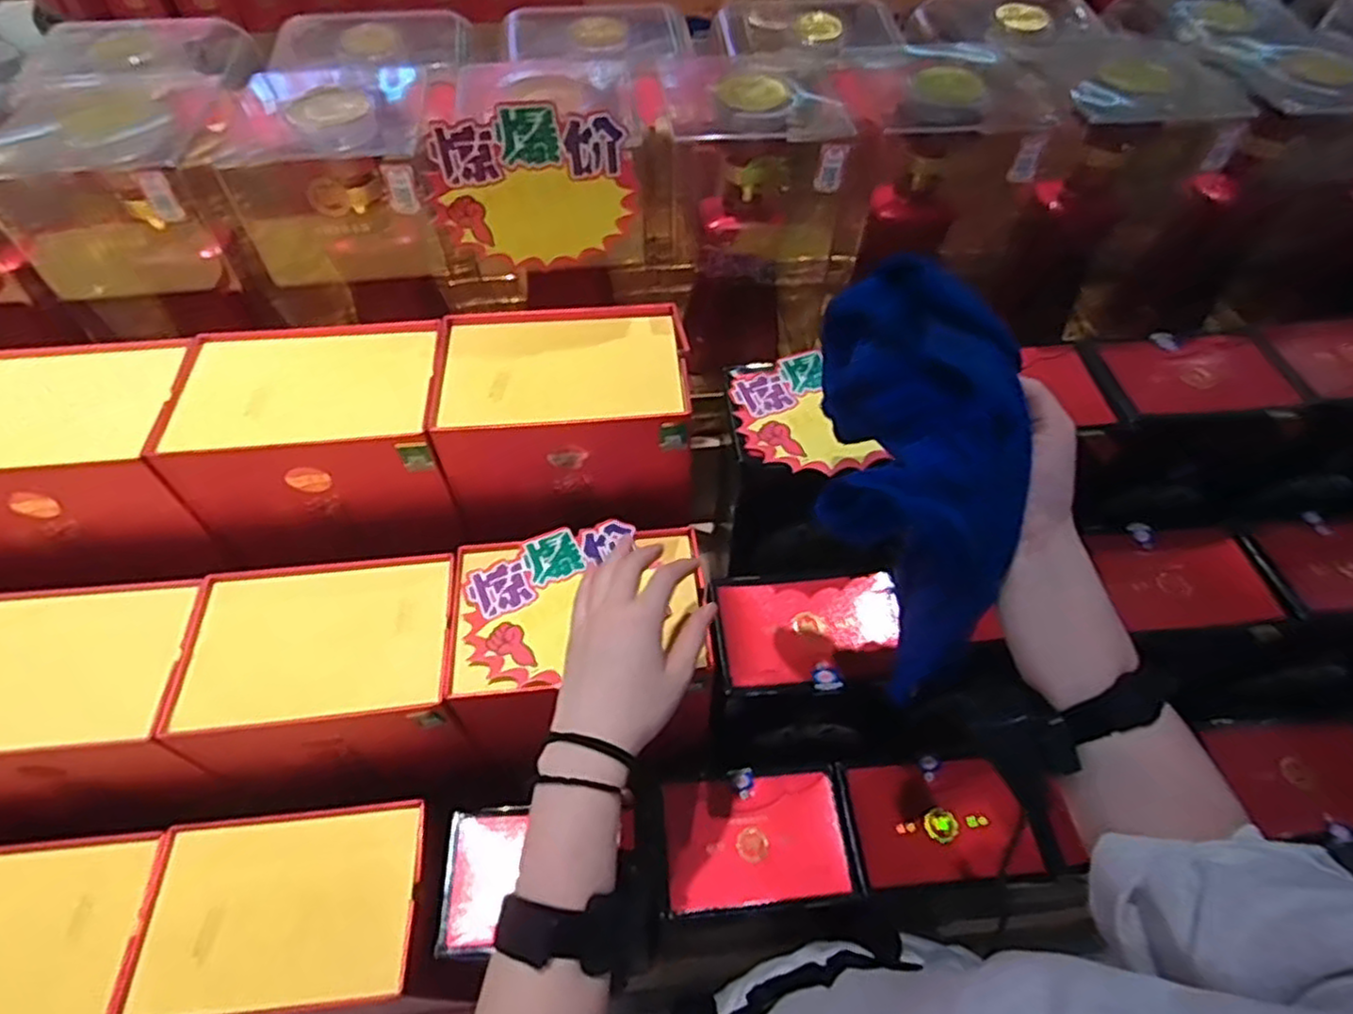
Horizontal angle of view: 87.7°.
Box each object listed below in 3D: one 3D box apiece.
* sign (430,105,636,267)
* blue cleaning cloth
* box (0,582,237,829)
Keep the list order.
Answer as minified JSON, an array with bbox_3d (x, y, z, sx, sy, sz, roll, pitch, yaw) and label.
[{"bbox_3d":[-0.101,-0.226,0.506,0.134,0.115,0.005,-5,53,-5],"label":"sign"},{"bbox_3d":[0.141,-0.014,0.424,0.099,0.099,0.245,-9,96,-7],"label":"blue cleaning cloth"},{"bbox_3d":[-0.428,0.139,0.517,0.199,0.101,0.152,-6,54,-5],"label":"box"}]

